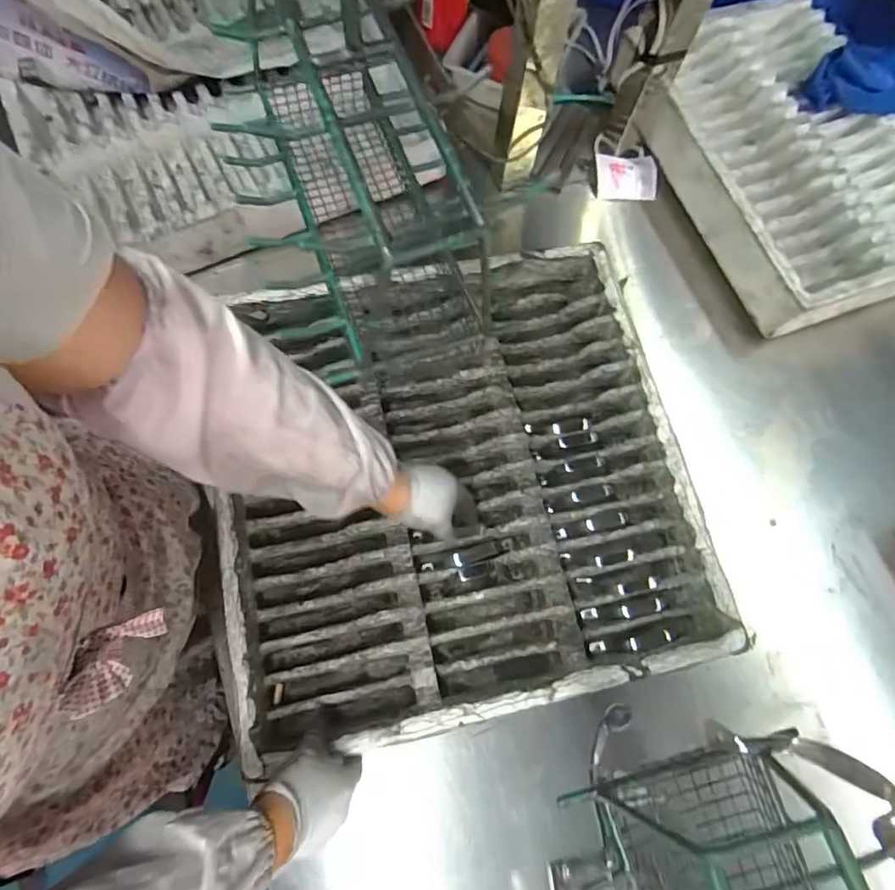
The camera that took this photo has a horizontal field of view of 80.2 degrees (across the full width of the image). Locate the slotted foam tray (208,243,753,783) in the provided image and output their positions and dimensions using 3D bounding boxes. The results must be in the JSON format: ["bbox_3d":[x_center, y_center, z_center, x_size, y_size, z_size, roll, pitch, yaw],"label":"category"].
[{"bbox_3d":[0.007,0.035,0.641,0.524,0.079,0.520,-12,74,-5],"label":"slotted foam tray"}]

